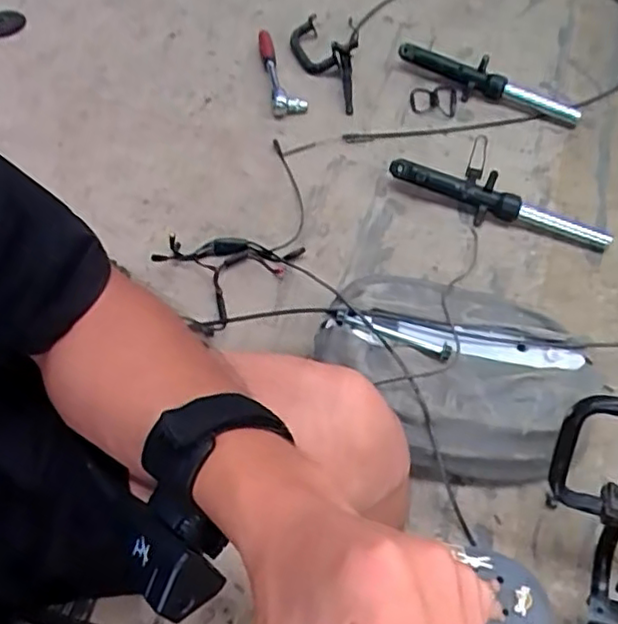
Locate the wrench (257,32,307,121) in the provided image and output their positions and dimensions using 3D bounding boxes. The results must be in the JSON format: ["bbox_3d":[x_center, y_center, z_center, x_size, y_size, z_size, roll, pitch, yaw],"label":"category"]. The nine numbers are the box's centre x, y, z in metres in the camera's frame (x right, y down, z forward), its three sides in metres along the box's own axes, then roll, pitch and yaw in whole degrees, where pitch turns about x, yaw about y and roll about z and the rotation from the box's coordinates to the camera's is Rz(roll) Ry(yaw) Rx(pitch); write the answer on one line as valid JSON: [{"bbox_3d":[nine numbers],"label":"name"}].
[{"bbox_3d":[-0.051,-0.420,1.160,0.055,0.044,0.217,-11,56,-5],"label":"wrench"}]

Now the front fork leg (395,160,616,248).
[{"bbox_3d":[0.281,-0.158,0.983,0.336,0.063,0.050,19,57,16],"label":"front fork leg"}]

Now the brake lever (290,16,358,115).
[{"bbox_3d":[0.030,-0.433,1.144,0.110,0.068,0.227,-5,55,-1],"label":"brake lever"}]

